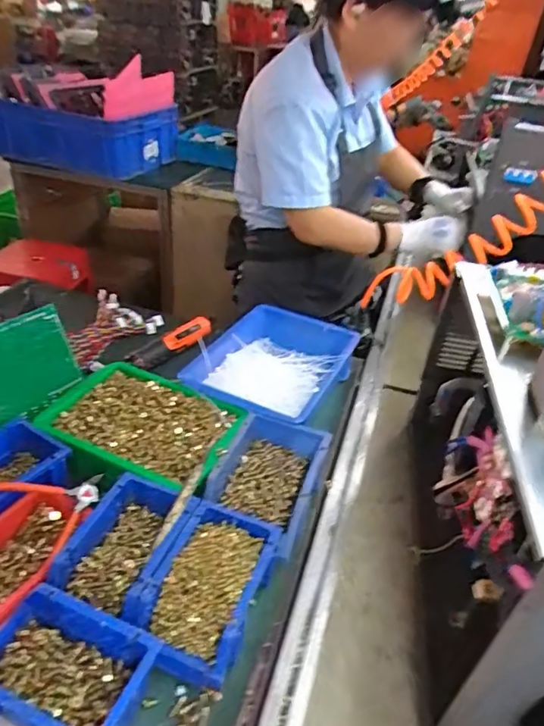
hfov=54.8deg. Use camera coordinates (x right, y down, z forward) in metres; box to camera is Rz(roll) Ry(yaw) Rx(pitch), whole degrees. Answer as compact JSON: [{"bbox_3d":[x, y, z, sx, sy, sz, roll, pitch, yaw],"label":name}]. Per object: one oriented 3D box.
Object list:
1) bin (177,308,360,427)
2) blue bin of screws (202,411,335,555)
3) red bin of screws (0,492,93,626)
[{"bbox_3d":[0.004,0.011,0.879,0.204,0.075,0.281,20,37,18],"label":"bin"},{"bbox_3d":[-0.006,0.146,0.677,0.120,0.047,0.180,17,36,14],"label":"blue bin of screws"},{"bbox_3d":[-0.270,0.210,0.569,0.103,0.064,0.150,25,39,25],"label":"red bin of screws"}]

